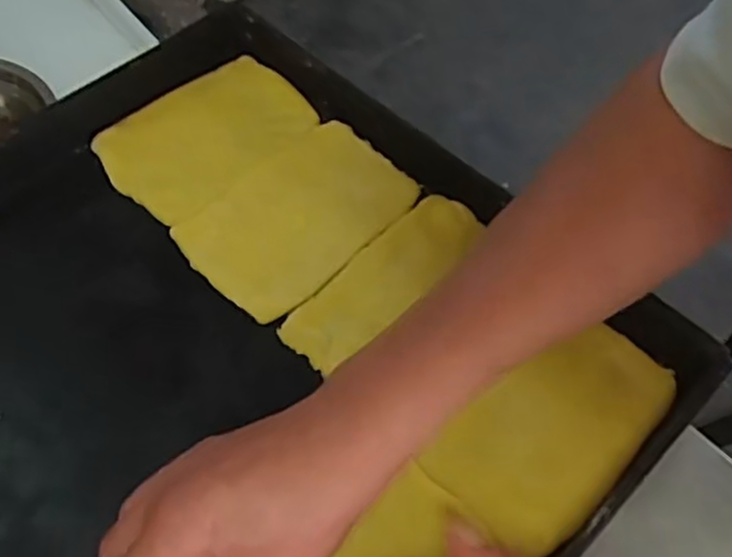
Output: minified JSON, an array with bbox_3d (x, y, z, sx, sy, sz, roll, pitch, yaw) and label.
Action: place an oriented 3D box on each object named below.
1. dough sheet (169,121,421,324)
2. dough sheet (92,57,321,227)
[{"bbox_3d":[-0.044,-0.042,0.484,0.142,0.010,0.094,-39,64,-22],"label":"dough sheet"},{"bbox_3d":[-0.112,-0.103,0.514,0.134,0.014,0.095,-39,66,-22],"label":"dough sheet"}]

